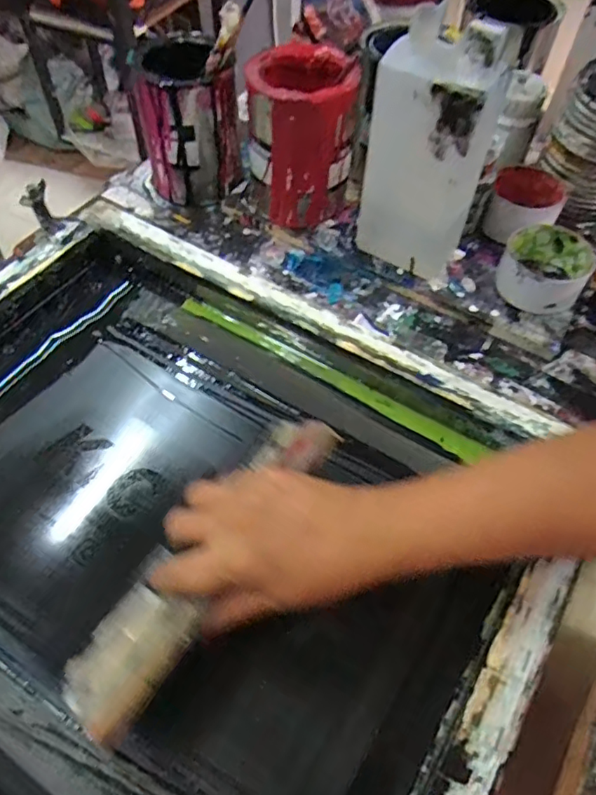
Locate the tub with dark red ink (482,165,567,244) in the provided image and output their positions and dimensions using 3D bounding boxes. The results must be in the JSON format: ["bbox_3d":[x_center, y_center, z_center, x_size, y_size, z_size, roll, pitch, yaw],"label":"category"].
[{"bbox_3d":[0.246,-0.209,0.600,0.077,0.049,0.072,0,57,0],"label":"tub with dark red ink"}]

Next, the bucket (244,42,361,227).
[{"bbox_3d":[0.004,-0.269,0.594,0.107,0.158,0.111,7,57,3],"label":"bucket"}]

